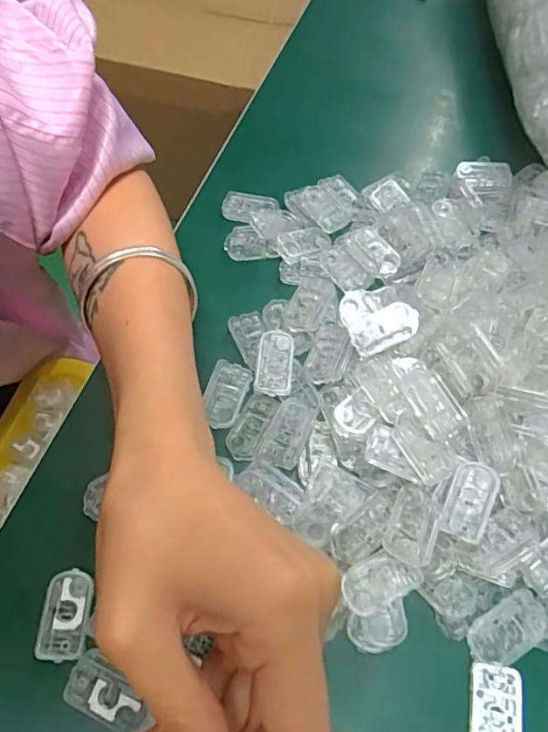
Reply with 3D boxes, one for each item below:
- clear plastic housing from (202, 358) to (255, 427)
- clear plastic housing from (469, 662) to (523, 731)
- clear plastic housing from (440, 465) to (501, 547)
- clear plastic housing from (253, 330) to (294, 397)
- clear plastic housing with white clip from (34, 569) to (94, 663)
[{"bbox_3d":[-0.027,0.016,0.283,0.022,0.005,0.036,18,65,7],"label":"clear plastic housing"},{"bbox_3d":[0.095,0.149,0.219,0.020,0.006,0.036,9,65,3],"label":"clear plastic housing"},{"bbox_3d":[0.091,0.063,0.239,0.019,0.012,0.033,21,66,9],"label":"clear plastic housing"},{"bbox_3d":[0.000,-0.002,0.284,0.020,0.009,0.035,5,64,1],"label":"clear plastic housing"},{"bbox_3d":[-0.095,0.113,0.232,0.021,0.004,0.036,2,64,0],"label":"clear plastic housing with white clip"}]

